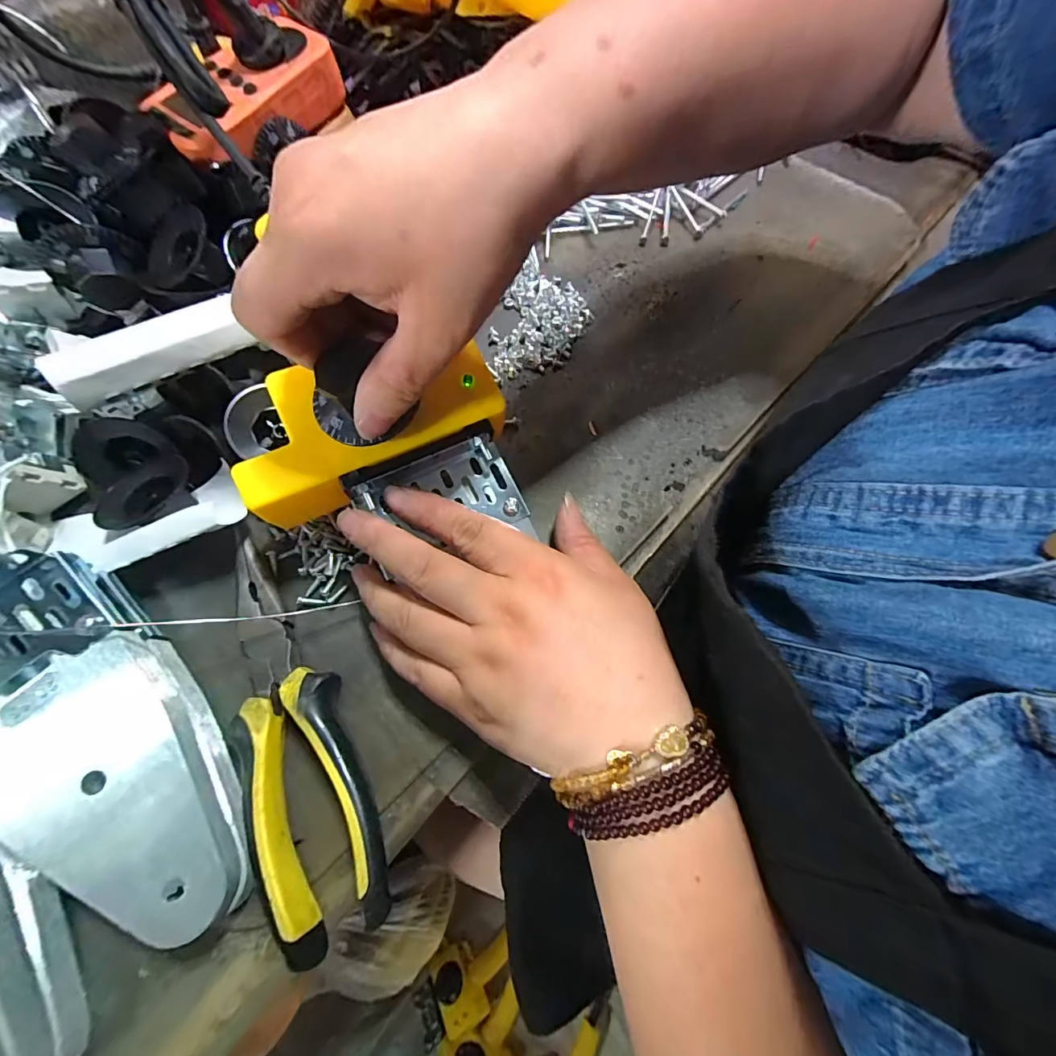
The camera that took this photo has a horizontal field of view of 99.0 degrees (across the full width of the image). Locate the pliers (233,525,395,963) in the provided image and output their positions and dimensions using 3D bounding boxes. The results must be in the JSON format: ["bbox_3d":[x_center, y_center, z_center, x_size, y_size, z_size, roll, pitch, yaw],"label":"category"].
[{"bbox_3d":[-0.110,0.085,0.205,0.053,0.025,0.175,-24,69,-9],"label":"pliers"}]

